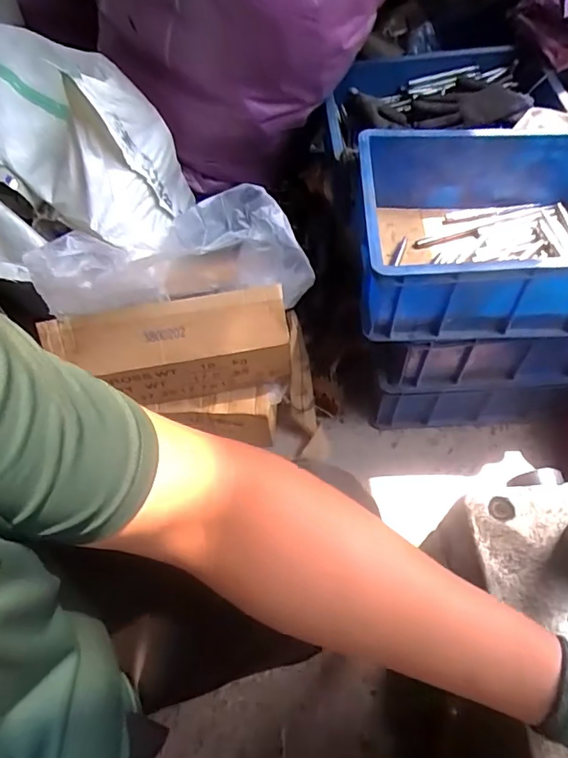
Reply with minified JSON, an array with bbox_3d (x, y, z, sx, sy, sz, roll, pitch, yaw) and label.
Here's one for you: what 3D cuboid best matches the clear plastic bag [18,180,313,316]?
[{"bbox_3d":[-0.160,-0.171,0.775,0.390,0.147,0.088,-7,58,-3],"label":"clear plastic bag"}]

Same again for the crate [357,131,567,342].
[{"bbox_3d":[0.313,-0.217,0.793,0.403,0.149,0.293,0,58,2],"label":"crate"}]

